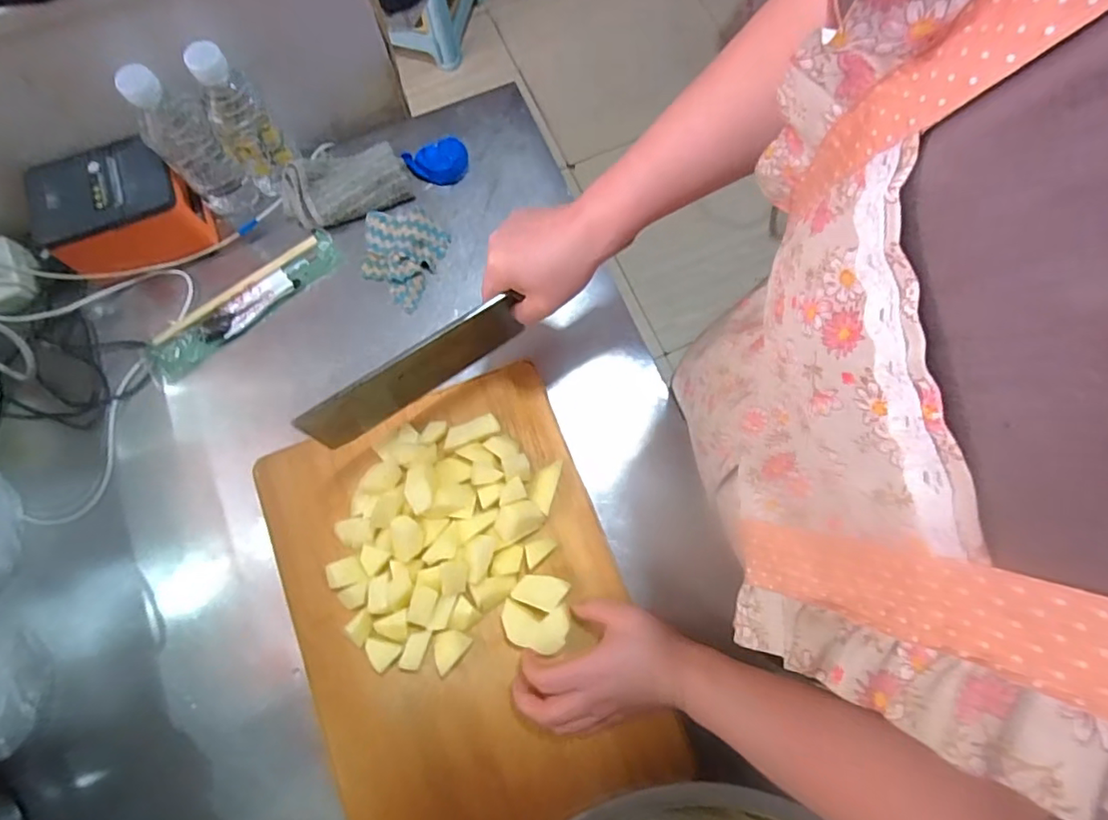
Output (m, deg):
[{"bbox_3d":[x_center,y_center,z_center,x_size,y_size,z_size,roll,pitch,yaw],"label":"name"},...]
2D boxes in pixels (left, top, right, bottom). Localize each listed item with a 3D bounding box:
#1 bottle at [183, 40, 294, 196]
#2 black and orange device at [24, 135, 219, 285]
[{"bbox_3d":[-0.315,-0.292,0.565,0.056,0.137,0.056,-34,78,-7],"label":"bottle"},{"bbox_3d":[-0.444,-0.206,0.589,0.137,0.079,0.098,-27,77,-6],"label":"black and orange device"}]

